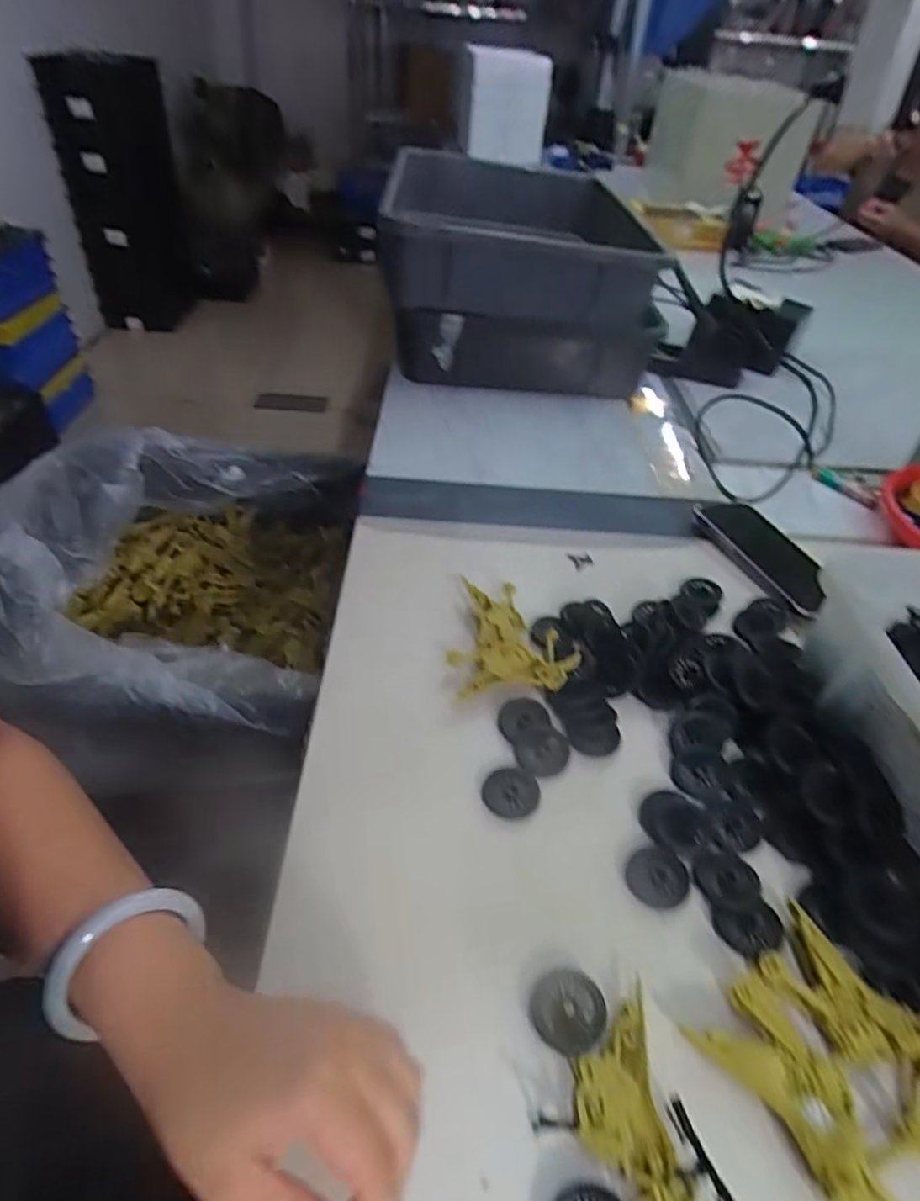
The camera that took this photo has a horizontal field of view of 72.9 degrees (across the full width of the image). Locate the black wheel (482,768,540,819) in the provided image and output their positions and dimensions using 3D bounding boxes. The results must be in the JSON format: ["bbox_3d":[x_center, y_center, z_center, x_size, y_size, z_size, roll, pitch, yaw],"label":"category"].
[{"bbox_3d":[0.035,0.129,0.419,0.038,0.005,0.032,-11,46,-16],"label":"black wheel"}]

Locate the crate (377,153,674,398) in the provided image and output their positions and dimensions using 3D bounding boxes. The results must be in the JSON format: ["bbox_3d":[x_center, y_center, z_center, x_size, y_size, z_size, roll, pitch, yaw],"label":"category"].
[{"bbox_3d":[0.071,-0.514,0.956,0.357,0.213,0.450,0,44,-5],"label":"crate"}]

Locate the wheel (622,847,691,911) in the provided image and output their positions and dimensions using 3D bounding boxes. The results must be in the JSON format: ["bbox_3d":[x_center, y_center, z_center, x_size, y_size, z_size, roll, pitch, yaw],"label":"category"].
[{"bbox_3d":[0.120,0.168,0.379,0.037,0.006,0.034,2,44,-2],"label":"wheel"}]

